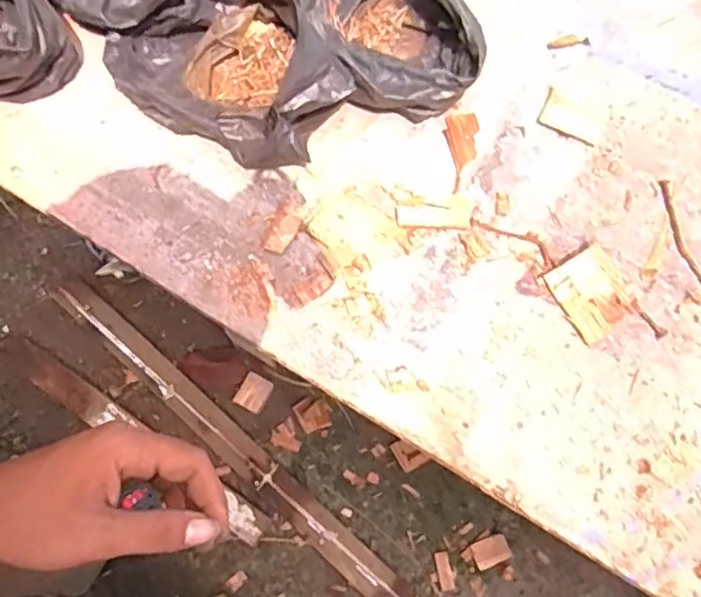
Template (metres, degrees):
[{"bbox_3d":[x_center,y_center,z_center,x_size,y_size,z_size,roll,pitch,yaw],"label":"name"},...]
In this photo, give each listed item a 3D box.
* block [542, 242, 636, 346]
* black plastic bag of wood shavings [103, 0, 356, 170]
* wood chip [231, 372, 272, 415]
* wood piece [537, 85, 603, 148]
[{"bbox_3d":[0.194,-0.003,0.497,0.054,0.010,0.066,-34,79,1],"label":"block"},{"bbox_3d":[-0.103,-0.189,0.512,0.150,0.089,0.187,-32,74,-13],"label":"black plastic bag of wood shavings"},{"bbox_3d":[-0.188,0.183,1.191,0.061,0.009,0.069,26,71,7],"label":"wood chip"},{"bbox_3d":[0.203,-0.165,0.560,0.055,0.004,0.042,26,71,7],"label":"wood piece"}]

